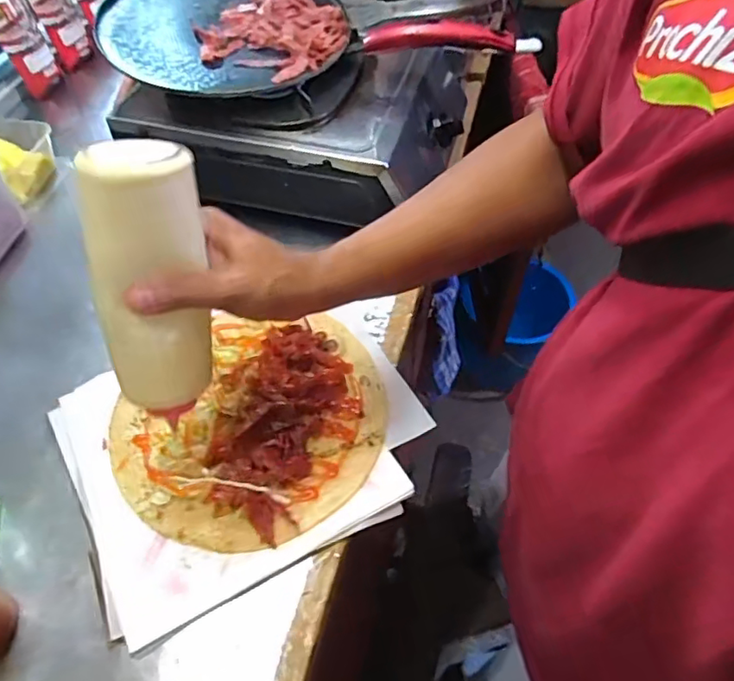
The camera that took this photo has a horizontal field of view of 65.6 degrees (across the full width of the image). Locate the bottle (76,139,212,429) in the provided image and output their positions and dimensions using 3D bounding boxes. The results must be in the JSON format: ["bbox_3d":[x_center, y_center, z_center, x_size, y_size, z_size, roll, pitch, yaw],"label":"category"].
[{"bbox_3d":[-0.145,-0.033,0.391,0.061,0.189,0.059,4,26,5],"label":"bottle"}]

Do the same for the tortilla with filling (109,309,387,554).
[{"bbox_3d":[-0.112,0.073,0.534,0.246,0.029,0.229,-2,53,1],"label":"tortilla with filling"}]

